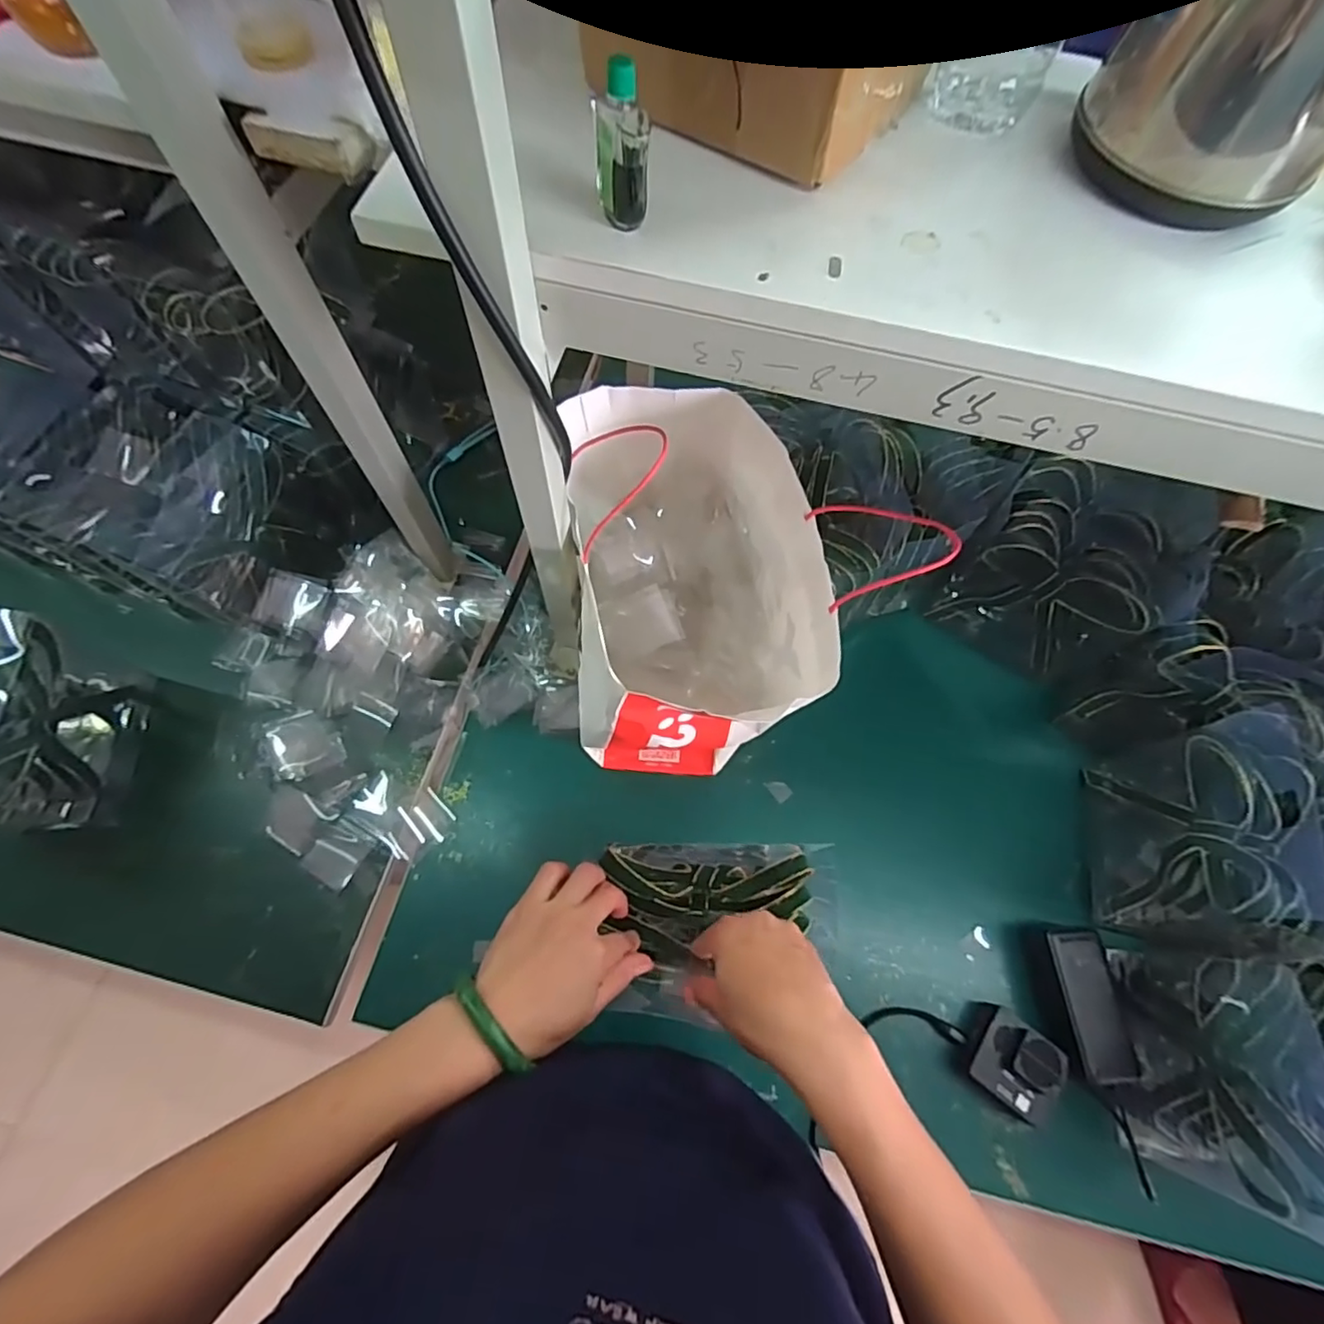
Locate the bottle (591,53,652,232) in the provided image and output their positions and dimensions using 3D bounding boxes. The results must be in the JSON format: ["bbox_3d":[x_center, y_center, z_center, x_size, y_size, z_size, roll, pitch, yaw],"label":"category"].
[{"bbox_3d":[-0.020,-0.257,0.305,0.026,0.063,0.025,-5,68,-4],"label":"bottle"}]

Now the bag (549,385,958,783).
[{"bbox_3d":[0.024,-0.085,0.655,0.228,0.223,0.349,-3,68,-3],"label":"bag"}]

